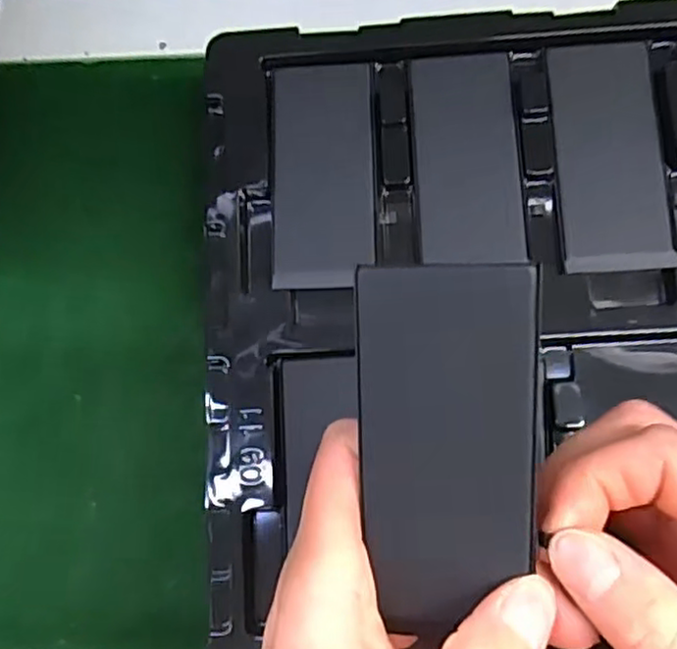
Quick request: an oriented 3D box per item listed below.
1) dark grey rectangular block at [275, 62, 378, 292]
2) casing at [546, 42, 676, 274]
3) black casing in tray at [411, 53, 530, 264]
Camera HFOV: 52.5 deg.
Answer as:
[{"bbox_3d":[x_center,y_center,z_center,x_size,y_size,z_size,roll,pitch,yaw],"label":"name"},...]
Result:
[{"bbox_3d":[-0.007,-0.064,0.290,0.042,0.004,0.098,-2,81,4],"label":"dark grey rectangular block"},{"bbox_3d":[0.112,-0.070,0.282,0.043,0.005,0.097,-4,81,3],"label":"casing"},{"bbox_3d":[0.054,-0.070,0.287,0.042,0.005,0.091,-3,81,3],"label":"black casing in tray"}]

